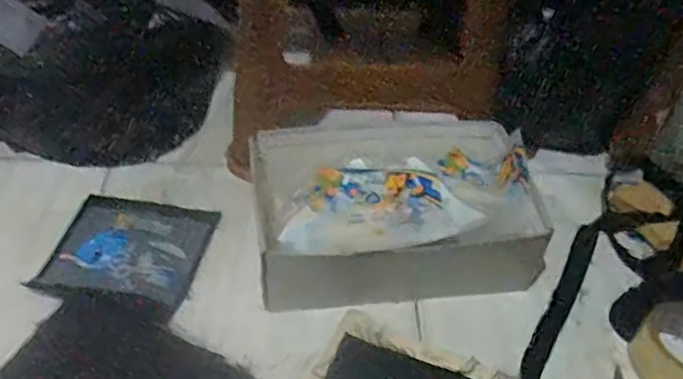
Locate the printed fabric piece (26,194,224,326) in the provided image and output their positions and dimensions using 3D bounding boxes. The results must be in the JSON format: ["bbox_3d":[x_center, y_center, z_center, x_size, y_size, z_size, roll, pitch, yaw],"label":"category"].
[{"bbox_3d":[-0.251,0.071,0.752,0.169,0.015,0.162,14,42,5],"label":"printed fabric piece"}]

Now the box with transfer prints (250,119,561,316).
[{"bbox_3d":[0.061,0.022,0.741,0.325,0.085,0.218,-3,47,-5],"label":"box with transfer prints"}]

